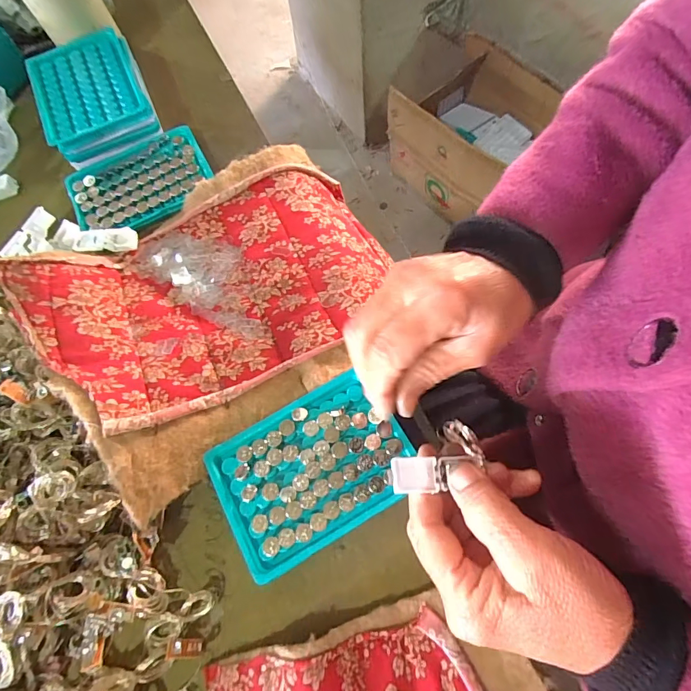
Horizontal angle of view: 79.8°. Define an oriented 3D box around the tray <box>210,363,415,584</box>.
[{"bbox_3d":[-0.024,0.084,0.289,0.130,0.014,0.097,-30,69,-7],"label":"tray"}]

